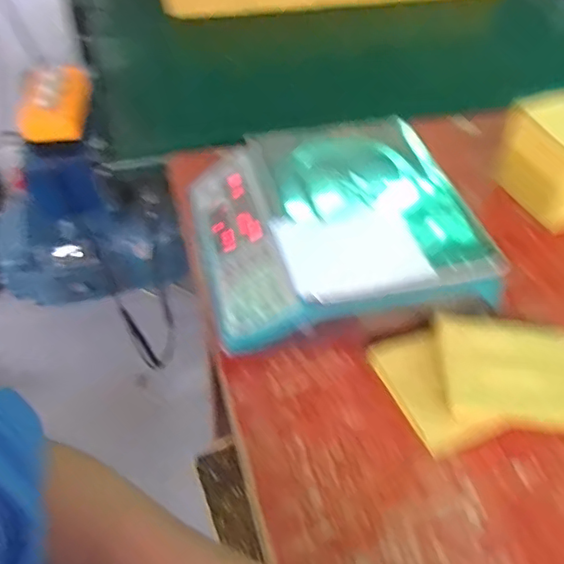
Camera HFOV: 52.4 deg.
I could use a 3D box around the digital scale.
[{"bbox_3d":[0.057,-0.064,0.724,0.316,0.090,0.303,-5,50,-7],"label":"digital scale"}]

